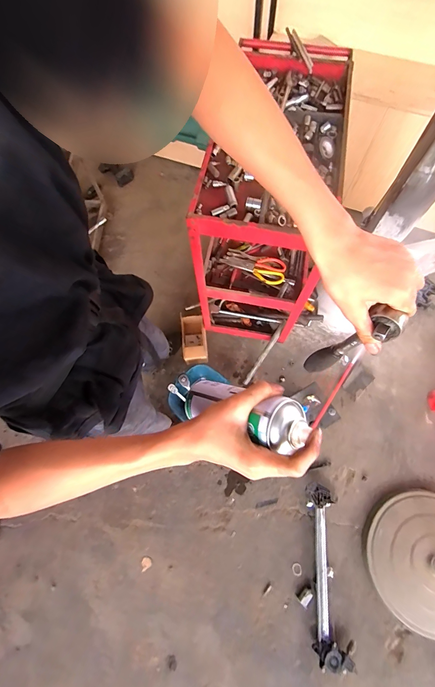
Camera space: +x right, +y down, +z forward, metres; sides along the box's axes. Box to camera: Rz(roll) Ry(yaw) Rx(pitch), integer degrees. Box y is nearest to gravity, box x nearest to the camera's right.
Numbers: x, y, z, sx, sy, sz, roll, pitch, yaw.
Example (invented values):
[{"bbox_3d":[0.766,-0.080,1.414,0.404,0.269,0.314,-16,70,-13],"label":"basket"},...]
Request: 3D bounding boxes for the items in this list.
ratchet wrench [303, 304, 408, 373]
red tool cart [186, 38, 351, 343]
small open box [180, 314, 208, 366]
[{"bbox_3d":[0.171,0.007,0.412,0.029,0.217,0.036,-29,78,-15],"label":"ratchet wrench"},{"bbox_3d":[0.178,-0.459,1.115,0.368,0.697,0.716,11,71,6],"label":"red tool cart"},{"bbox_3d":[-0.108,-0.009,1.384,0.113,0.104,0.226,-6,70,0],"label":"small open box"}]

